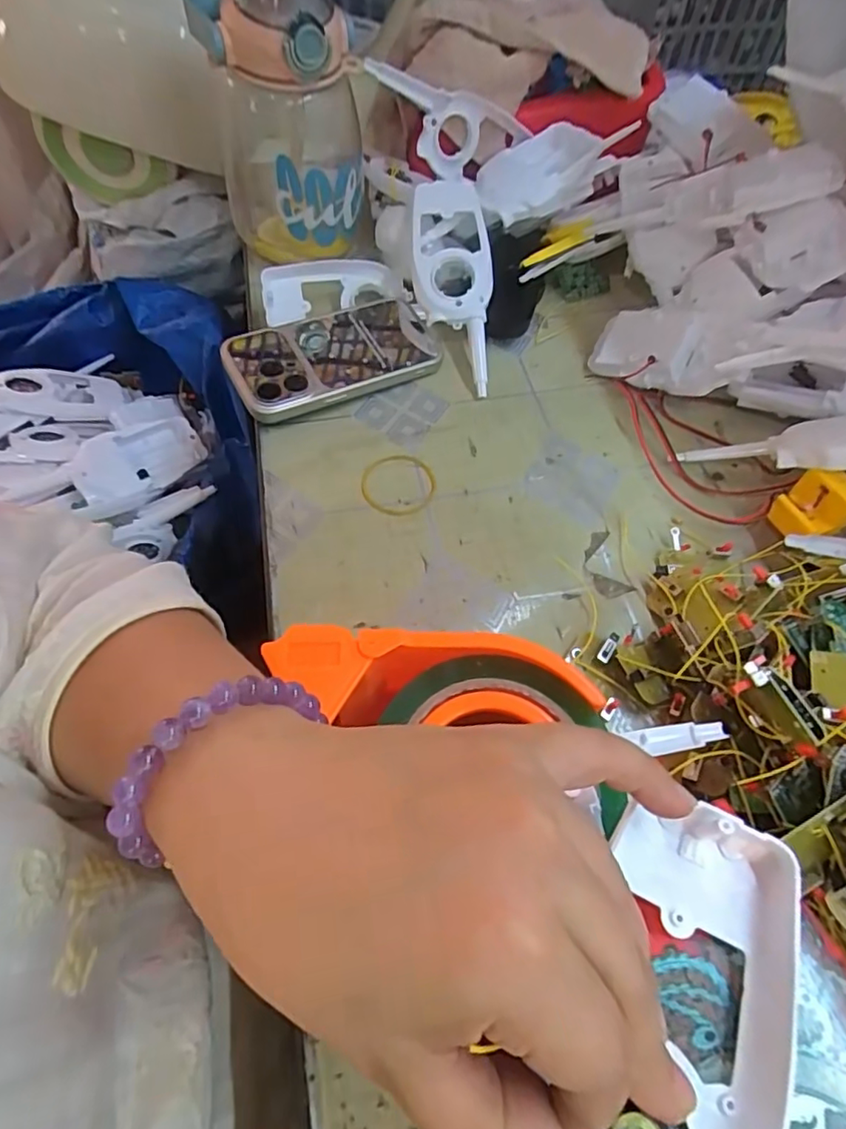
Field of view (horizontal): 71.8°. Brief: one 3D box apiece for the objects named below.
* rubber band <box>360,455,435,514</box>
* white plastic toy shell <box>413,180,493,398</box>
[{"bbox_3d":[-0.016,-0.052,0.382,0.048,0.004,0.048,-12,59,-9],"label":"rubber band"},{"bbox_3d":[0.026,-0.206,0.435,0.057,0.033,0.166,-10,87,-7],"label":"white plastic toy shell"}]

